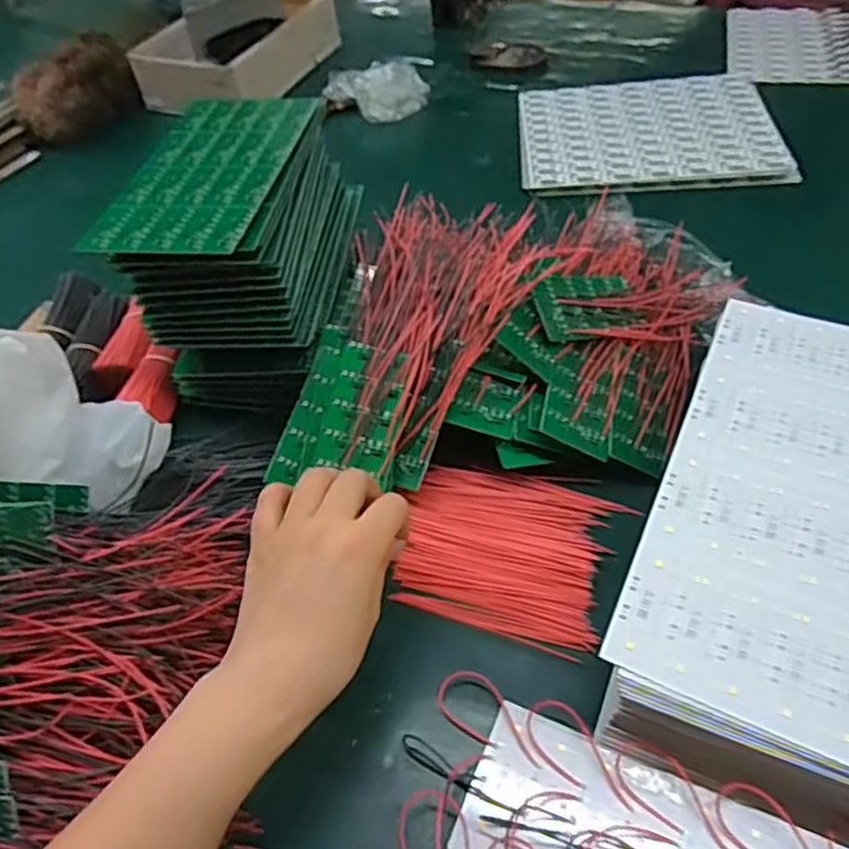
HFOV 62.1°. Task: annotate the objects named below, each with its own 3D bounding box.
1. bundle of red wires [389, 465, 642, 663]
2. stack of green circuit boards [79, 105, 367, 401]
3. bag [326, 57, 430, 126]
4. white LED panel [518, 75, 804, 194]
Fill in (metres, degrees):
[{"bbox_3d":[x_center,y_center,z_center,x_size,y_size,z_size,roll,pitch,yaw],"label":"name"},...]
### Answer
[{"bbox_3d":[0.049,0.072,0.433,0.121,0.014,0.115,12,52,16],"label":"bundle of red wires"},{"bbox_3d":[-0.127,-0.132,0.520,0.121,0.134,0.195,3,50,9],"label":"stack of green circuit boards"},{"bbox_3d":[-0.066,-0.396,0.826,0.129,0.053,0.068,19,54,21],"label":"bag"},{"bbox_3d":[0.230,-0.307,0.731,0.254,0.009,0.206,0,50,6],"label":"white LED panel"}]

